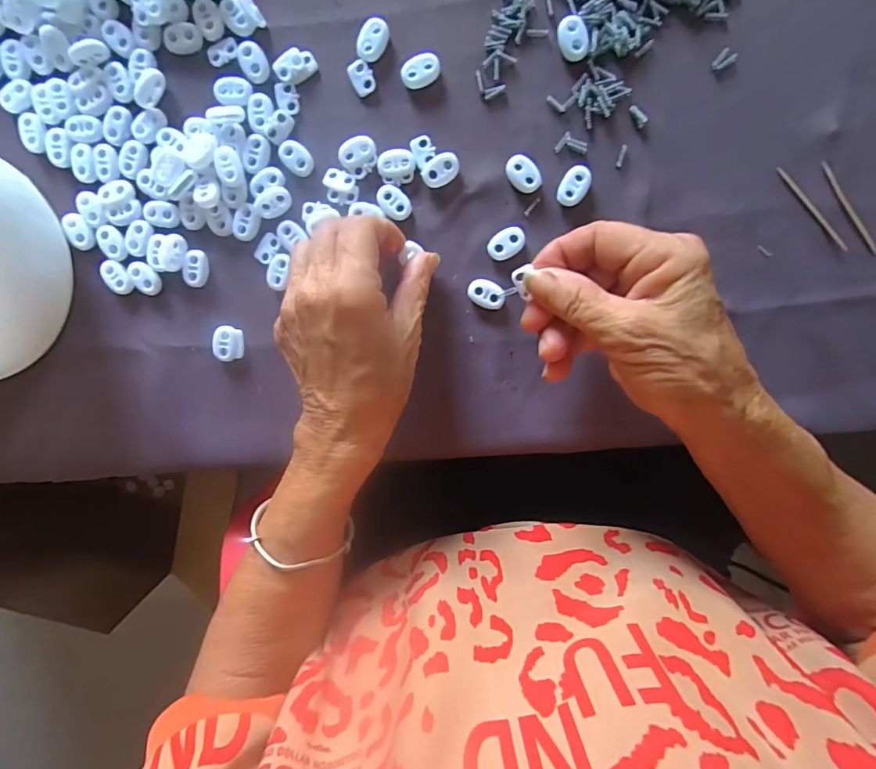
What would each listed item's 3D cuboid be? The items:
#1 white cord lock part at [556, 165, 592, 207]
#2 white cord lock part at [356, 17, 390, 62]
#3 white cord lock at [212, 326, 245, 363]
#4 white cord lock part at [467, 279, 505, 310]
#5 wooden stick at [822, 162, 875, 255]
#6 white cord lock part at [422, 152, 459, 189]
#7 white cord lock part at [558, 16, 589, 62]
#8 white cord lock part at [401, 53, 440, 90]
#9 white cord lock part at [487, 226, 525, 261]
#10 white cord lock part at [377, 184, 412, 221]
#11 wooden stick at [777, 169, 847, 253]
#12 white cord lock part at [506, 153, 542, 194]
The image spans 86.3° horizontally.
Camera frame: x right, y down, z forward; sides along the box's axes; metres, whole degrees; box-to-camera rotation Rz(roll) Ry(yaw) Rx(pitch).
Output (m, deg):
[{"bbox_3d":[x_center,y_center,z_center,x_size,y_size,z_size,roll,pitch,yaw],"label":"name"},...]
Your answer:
[{"bbox_3d":[0.079,-0.116,0.272,0.016,0.006,0.023,28,99,1],"label":"white cord lock part"},{"bbox_3d":[-0.038,-0.197,0.268,0.016,0.006,0.022,26,99,1],"label":"white cord lock part"},{"bbox_3d":[-0.134,-0.026,0.299,0.018,0.006,0.022,3,98,4],"label":"white cord lock"},{"bbox_3d":[0.030,-0.055,0.285,0.023,0.004,0.016,28,99,1],"label":"white cord lock part"},{"bbox_3d":[0.232,-0.099,0.262,0.004,0.004,0.059,-31,94,8],"label":"wooden stick"},{"bbox_3d":[0.002,-0.127,0.276,0.023,0.004,0.016,-41,92,9],"label":"white cord lock part"},{"bbox_3d":[0.076,-0.193,0.261,0.016,0.005,0.023,-17,96,7],"label":"white cord lock part"},{"bbox_3d":[-0.010,-0.180,0.269,0.022,0.005,0.015,-18,96,7],"label":"white cord lock part"},{"bbox_3d":[0.041,-0.084,0.279,0.023,0.004,0.016,-33,94,8],"label":"white cord lock part"},{"bbox_3d":[-0.026,-0.109,0.278,0.023,0.004,0.016,41,99,-1],"label":"white cord lock part"},{"bbox_3d":[0.212,-0.099,0.264,0.004,0.004,0.061,-41,92,9],"label":"wooden stick"},{"bbox_3d":[0.050,-0.123,0.274,0.015,0.006,0.023,-41,92,9],"label":"white cord lock part"}]

